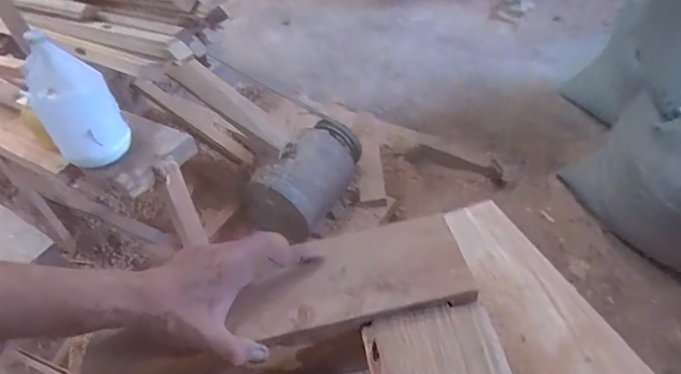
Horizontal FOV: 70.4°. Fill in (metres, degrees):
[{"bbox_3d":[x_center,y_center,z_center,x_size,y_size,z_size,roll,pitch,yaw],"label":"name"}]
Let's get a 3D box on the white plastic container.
[{"bbox_3d":[-0.576,-0.187,1.069,0.166,0.273,0.110,-1,43,11],"label":"white plastic container"}]

